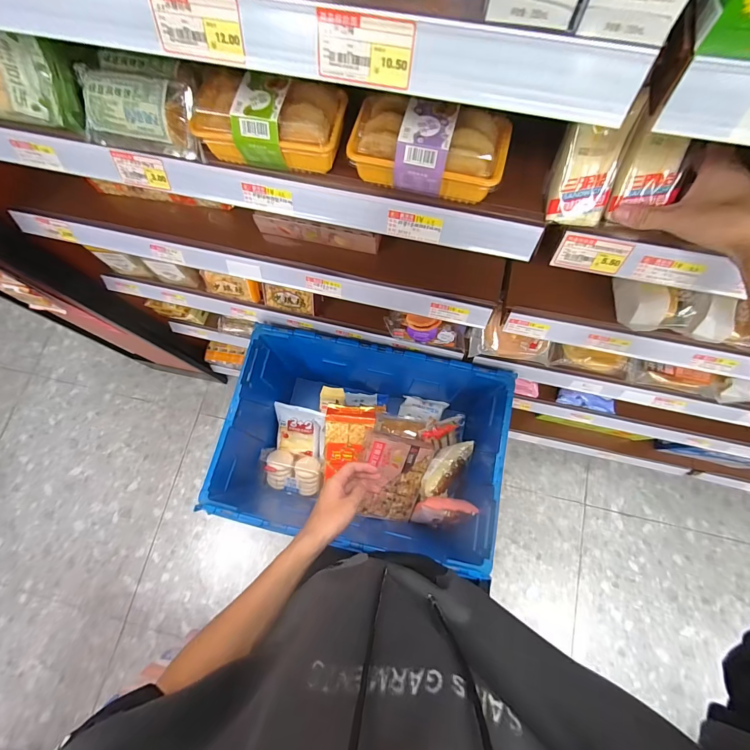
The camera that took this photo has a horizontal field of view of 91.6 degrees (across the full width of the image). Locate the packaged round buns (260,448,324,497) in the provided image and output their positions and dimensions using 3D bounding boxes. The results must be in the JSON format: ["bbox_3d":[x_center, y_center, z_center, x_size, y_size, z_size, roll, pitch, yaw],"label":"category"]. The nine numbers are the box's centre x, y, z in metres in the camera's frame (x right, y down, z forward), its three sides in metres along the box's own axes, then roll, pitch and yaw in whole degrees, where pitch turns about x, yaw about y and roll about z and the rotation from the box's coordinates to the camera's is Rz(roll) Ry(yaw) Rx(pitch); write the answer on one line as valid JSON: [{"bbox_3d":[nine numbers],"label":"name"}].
[{"bbox_3d":[-0.218,0.257,0.959,0.163,0.066,0.100,13,76,5],"label":"packaged round buns"}]

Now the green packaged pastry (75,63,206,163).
[{"bbox_3d":[-0.270,-0.302,0.420,0.159,0.055,0.059,15,77,6],"label":"green packaged pastry"}]

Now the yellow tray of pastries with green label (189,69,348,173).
[{"bbox_3d":[-0.114,-0.274,0.396,0.156,0.058,0.078,9,76,4],"label":"yellow tray of pastries with green label"}]

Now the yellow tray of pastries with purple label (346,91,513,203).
[{"bbox_3d":[0.055,-0.232,0.376,0.154,0.059,0.075,9,76,5],"label":"yellow tray of pastries with purple label"}]

